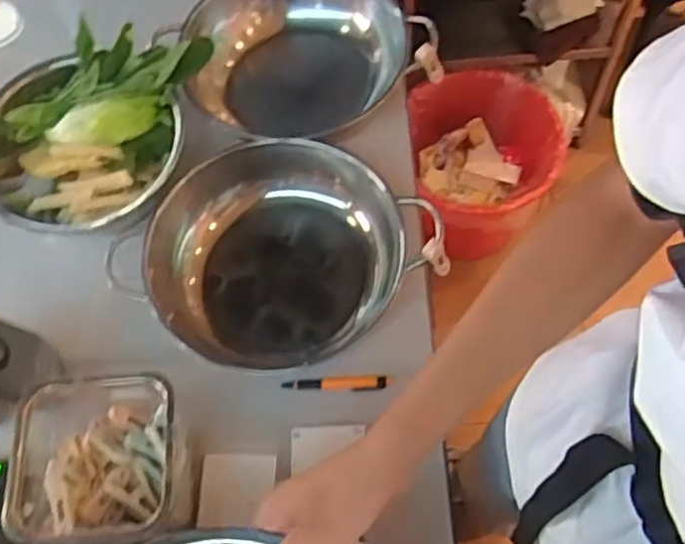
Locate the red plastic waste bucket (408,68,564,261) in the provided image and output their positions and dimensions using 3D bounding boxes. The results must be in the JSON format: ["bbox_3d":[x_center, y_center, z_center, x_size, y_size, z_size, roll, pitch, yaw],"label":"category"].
[{"bbox_3d":[0.305,-0.221,1.639,0.301,0.256,0.318,-1,64,3],"label":"red plastic waste bucket"}]

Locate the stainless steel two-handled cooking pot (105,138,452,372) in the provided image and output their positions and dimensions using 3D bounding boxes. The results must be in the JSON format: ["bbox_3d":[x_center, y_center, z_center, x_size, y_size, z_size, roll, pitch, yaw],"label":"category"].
[{"bbox_3d":[-0.076,-0.012,0.905,0.292,0.125,0.280,-1,64,3],"label":"stainless steel two-handled cooking pot"}]

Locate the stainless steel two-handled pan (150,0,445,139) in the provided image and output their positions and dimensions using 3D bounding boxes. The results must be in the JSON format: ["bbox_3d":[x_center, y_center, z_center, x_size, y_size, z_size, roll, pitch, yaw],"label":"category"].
[{"bbox_3d":[-0.056,-0.283,1.035,0.282,0.129,0.260,-34,67,-13],"label":"stainless steel two-handled pan"}]

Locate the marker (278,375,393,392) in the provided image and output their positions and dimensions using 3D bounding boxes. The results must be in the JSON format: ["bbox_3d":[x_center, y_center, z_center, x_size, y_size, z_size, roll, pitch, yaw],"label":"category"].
[{"bbox_3d":[-0.005,0.131,0.884,0.127,0.009,0.017,-4,64,2],"label":"marker"}]

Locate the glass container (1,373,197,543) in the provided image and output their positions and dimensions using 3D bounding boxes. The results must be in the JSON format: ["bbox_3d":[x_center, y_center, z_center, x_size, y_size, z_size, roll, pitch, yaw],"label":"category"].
[{"bbox_3d":[-0.247,0.198,0.772,0.165,0.123,0.156,-3,64,2],"label":"glass container"}]

